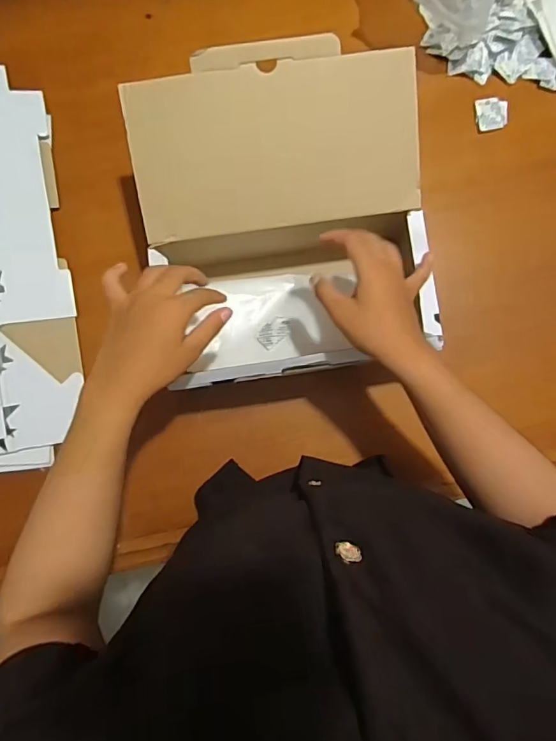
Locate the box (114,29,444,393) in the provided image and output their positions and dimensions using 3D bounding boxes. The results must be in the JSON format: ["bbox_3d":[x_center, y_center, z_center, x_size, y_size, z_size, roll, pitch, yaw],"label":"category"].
[{"bbox_3d":[0.009,-0.147,0.512,0.269,0.171,0.277,-8,83,1],"label":"box"}]

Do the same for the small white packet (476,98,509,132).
[{"bbox_3d":[0.266,-0.319,0.609,0.037,0.007,0.040,0,83,2],"label":"small white packet"}]

